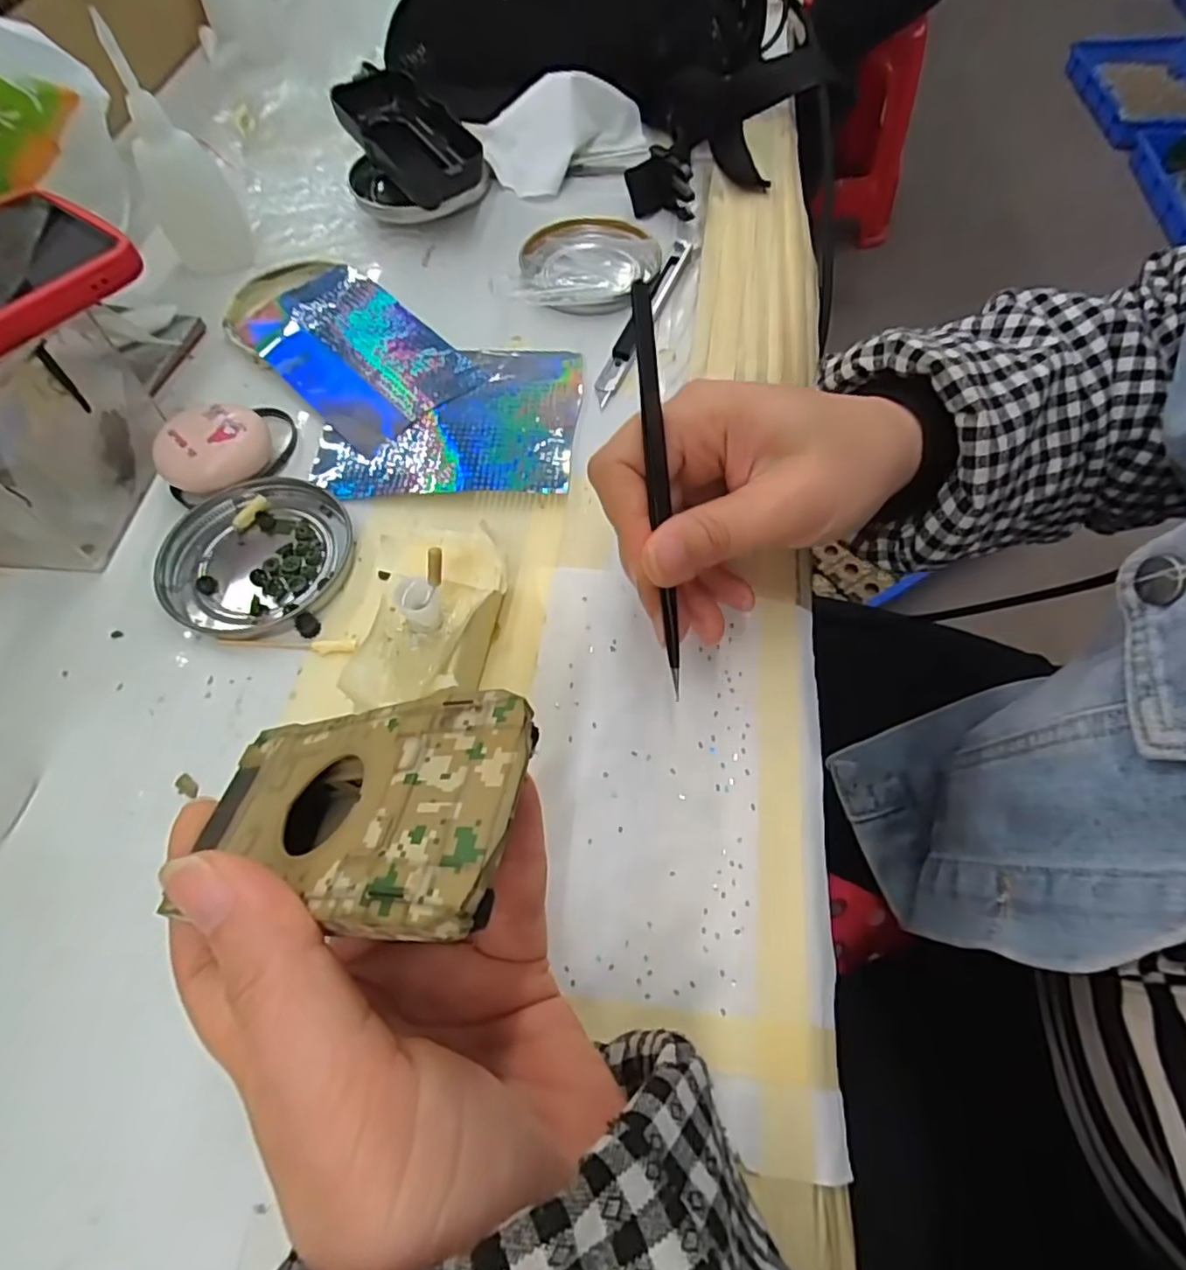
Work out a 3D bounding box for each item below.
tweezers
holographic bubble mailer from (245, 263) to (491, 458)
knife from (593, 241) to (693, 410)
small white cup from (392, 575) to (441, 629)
[{"bbox_3d":[0.022,-0.048,0.213,0.007,0.008,0.125,-7,102,-3],"label":"tweezers"},{"bbox_3d":[-0.126,-0.152,0.336,0.076,0.010,0.129,-41,68,-19],"label":"holographic bubble mailer"},{"bbox_3d":[0.028,-0.177,0.349,0.014,0.006,0.143,18,63,11],"label":"knife"},{"bbox_3d":[-0.058,-0.009,0.217,0.013,0.019,0.013,0,61,1],"label":"small white cup"}]

